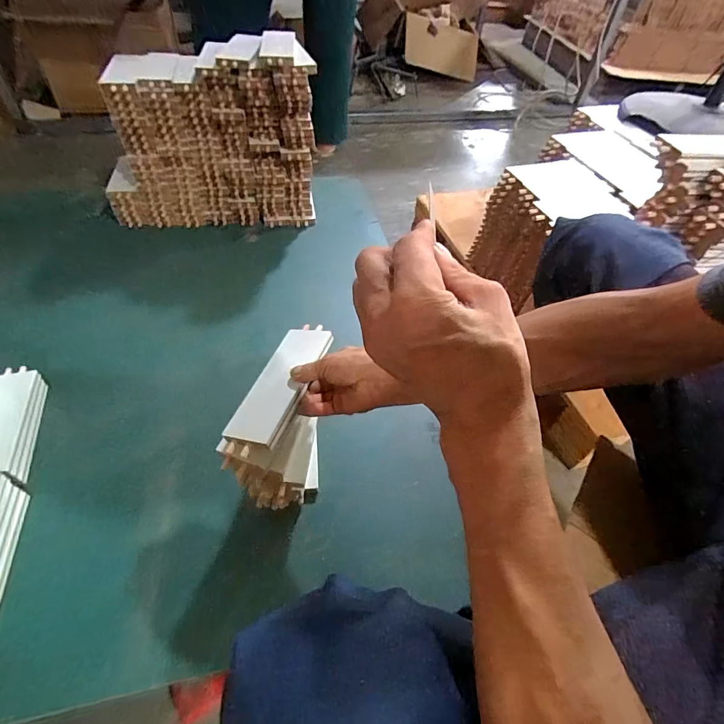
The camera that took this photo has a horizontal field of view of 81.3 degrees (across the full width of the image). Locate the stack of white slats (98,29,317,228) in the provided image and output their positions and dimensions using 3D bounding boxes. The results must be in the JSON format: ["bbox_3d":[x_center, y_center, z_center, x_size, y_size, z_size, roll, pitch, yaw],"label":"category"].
[{"bbox_3d":[-0.348,-0.521,0.963,0.459,0.364,0.219,-5,51,-9],"label":"stack of white slats"}]

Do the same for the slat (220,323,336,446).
[{"bbox_3d":[-0.100,0.020,0.524,0.074,0.010,0.183,5,50,26],"label":"slat"}]

